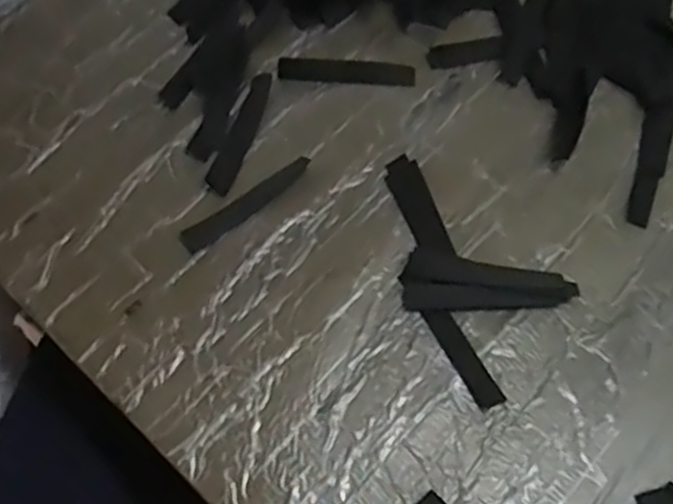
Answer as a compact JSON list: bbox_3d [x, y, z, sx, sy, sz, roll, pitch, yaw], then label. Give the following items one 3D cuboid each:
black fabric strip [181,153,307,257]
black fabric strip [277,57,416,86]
[{"bbox_3d":[-0.054,-0.030,0.440,0.092,0.004,0.016,-35,70,-14],"label":"black fabric strip"},{"bbox_3d":[0.007,-0.122,0.480,0.091,0.006,0.018,2,65,1],"label":"black fabric strip"}]

